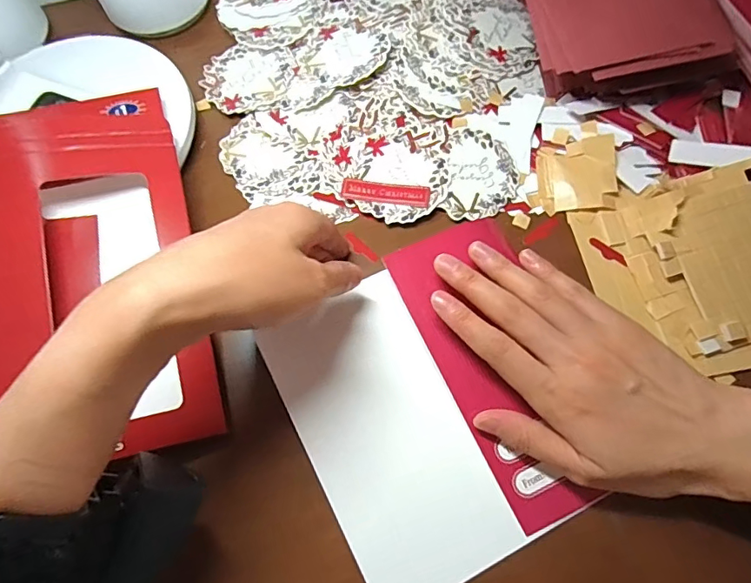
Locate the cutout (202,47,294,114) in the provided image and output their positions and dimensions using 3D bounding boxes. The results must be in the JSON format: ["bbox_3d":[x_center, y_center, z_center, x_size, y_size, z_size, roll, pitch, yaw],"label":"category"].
[{"bbox_3d":[-0.098,-0.162,0.378,0.075,0.004,0.062,10,70,15],"label":"cutout"}]

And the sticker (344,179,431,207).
[{"bbox_3d":[0.007,-0.067,0.332,0.058,0.004,0.016,8,79,5],"label":"sticker"}]

